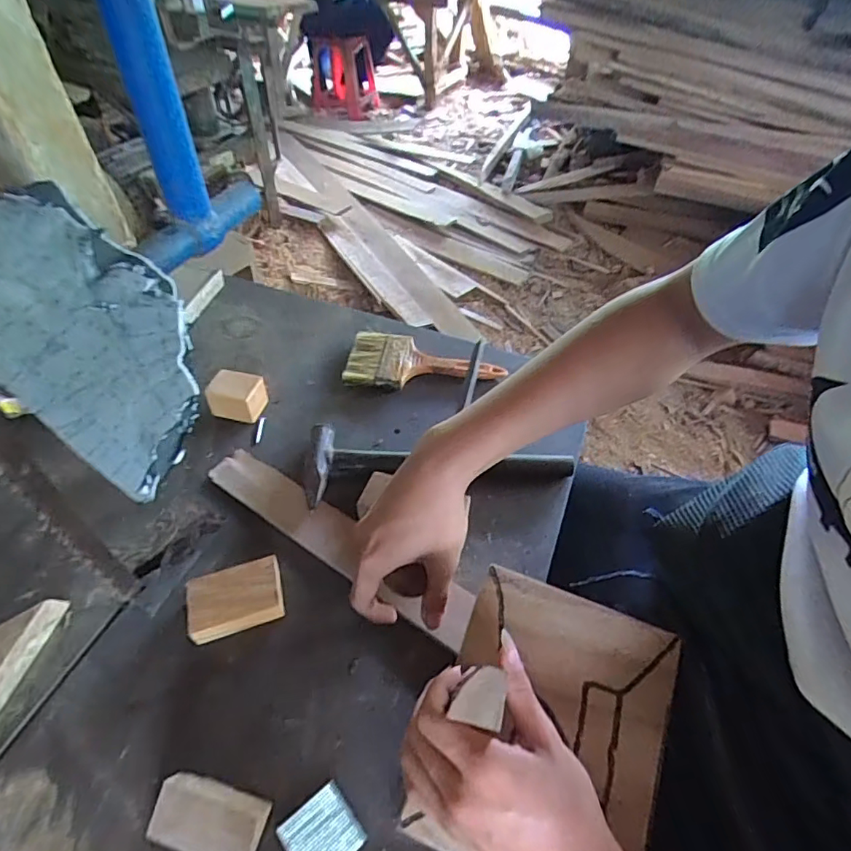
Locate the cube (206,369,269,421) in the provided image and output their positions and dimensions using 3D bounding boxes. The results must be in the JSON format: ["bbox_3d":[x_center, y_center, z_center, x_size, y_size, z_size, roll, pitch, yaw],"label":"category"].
[{"bbox_3d":[-0.208,-0.033,0.586,0.056,0.038,0.040,8,49,5],"label":"cube"}]

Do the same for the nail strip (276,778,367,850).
[{"bbox_3d":[-0.067,0.264,0.342,0.045,0.004,0.043,-27,55,-33],"label":"nail strip"}]

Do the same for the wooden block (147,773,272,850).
[{"bbox_3d":[-0.140,0.254,0.341,0.073,0.019,0.039,13,50,9],"label":"wooden block"}]

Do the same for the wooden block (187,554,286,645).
[{"bbox_3d":[-0.156,0.142,0.436,0.073,0.027,0.049,-13,51,-13],"label":"wooden block"}]

